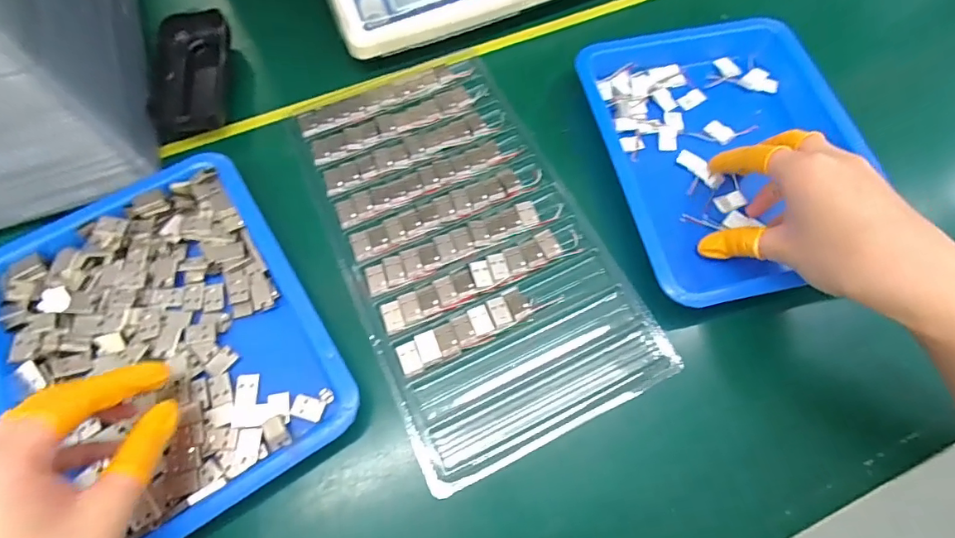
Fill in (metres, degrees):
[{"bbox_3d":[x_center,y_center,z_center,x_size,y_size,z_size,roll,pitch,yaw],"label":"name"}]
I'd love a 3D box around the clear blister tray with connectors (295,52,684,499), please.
[{"bbox_3d":[-0.010,-0.026,0.327,0.158,0.009,0.286,-23,69,-12],"label":"clear blister tray with connectors"}]

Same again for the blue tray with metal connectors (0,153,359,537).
[{"bbox_3d":[-0.186,0.042,0.286,0.164,0.021,0.211,-31,71,-14],"label":"blue tray with metal connectors"}]

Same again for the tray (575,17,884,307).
[{"bbox_3d":[0.175,-0.091,0.348,0.172,0.027,0.228,-10,67,-6],"label":"tray"}]

